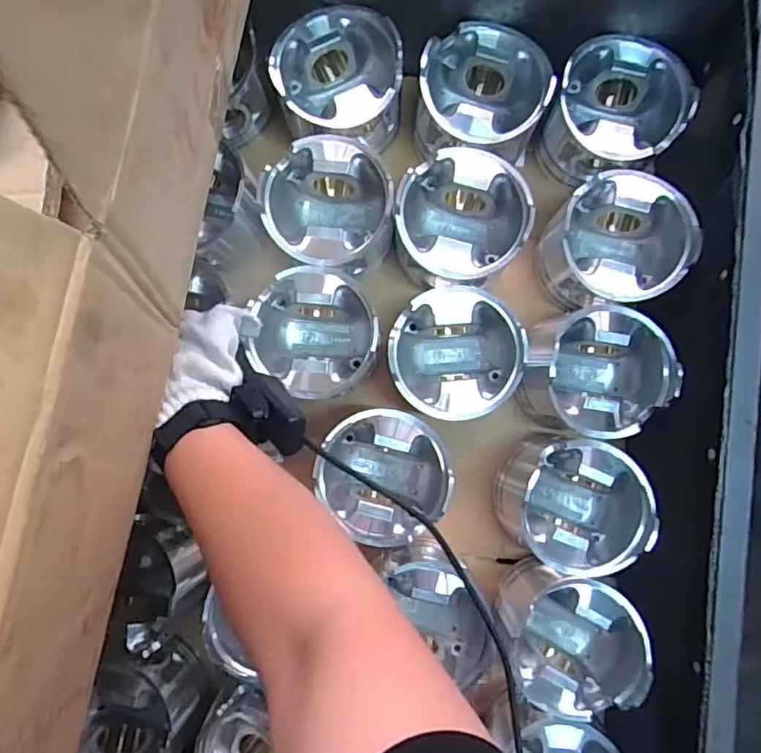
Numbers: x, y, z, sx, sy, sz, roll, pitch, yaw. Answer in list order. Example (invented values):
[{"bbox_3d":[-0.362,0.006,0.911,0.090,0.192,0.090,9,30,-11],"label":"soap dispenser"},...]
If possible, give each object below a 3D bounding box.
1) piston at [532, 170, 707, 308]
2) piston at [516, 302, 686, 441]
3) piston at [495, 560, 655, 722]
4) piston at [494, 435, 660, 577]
[{"bbox_3d":[0.209,-0.117,0.526,0.112,0.089,0.110,0,85,3],"label":"piston"},{"bbox_3d":[0.186,-0.005,0.521,0.117,0.093,0.113,0,85,3],"label":"piston"},{"bbox_3d":[0.162,0.223,0.506,0.109,0.079,0.109,0,85,3],"label":"piston"},{"bbox_3d":[0.170,0.112,0.517,0.122,0.092,0.111,0,85,3],"label":"piston"}]

